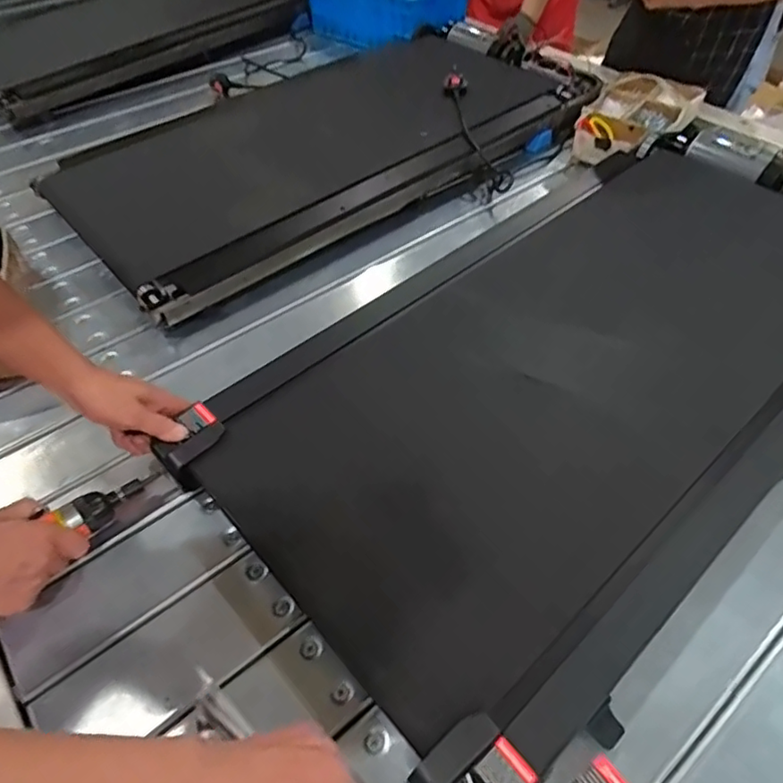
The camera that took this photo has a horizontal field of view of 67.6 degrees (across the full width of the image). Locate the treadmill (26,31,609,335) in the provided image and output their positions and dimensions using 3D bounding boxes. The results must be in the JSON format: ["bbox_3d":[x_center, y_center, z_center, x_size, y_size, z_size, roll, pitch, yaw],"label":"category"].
[{"bbox_3d":[-0.098,-0.506,1.129,1.009,0.110,0.485,-33,56,-25],"label":"treadmill"}]

